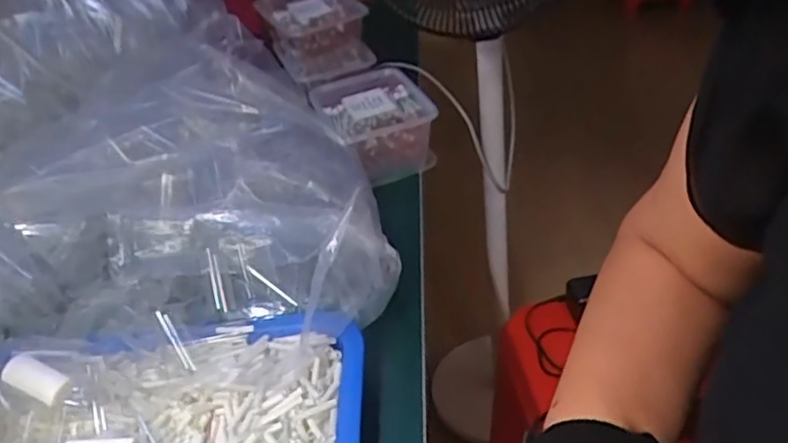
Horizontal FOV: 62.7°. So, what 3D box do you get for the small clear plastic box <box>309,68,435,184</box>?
[{"bbox_3d":[-0.026,-0.115,0.766,0.118,0.072,0.164,-15,34,-9],"label":"small clear plastic box"}]

